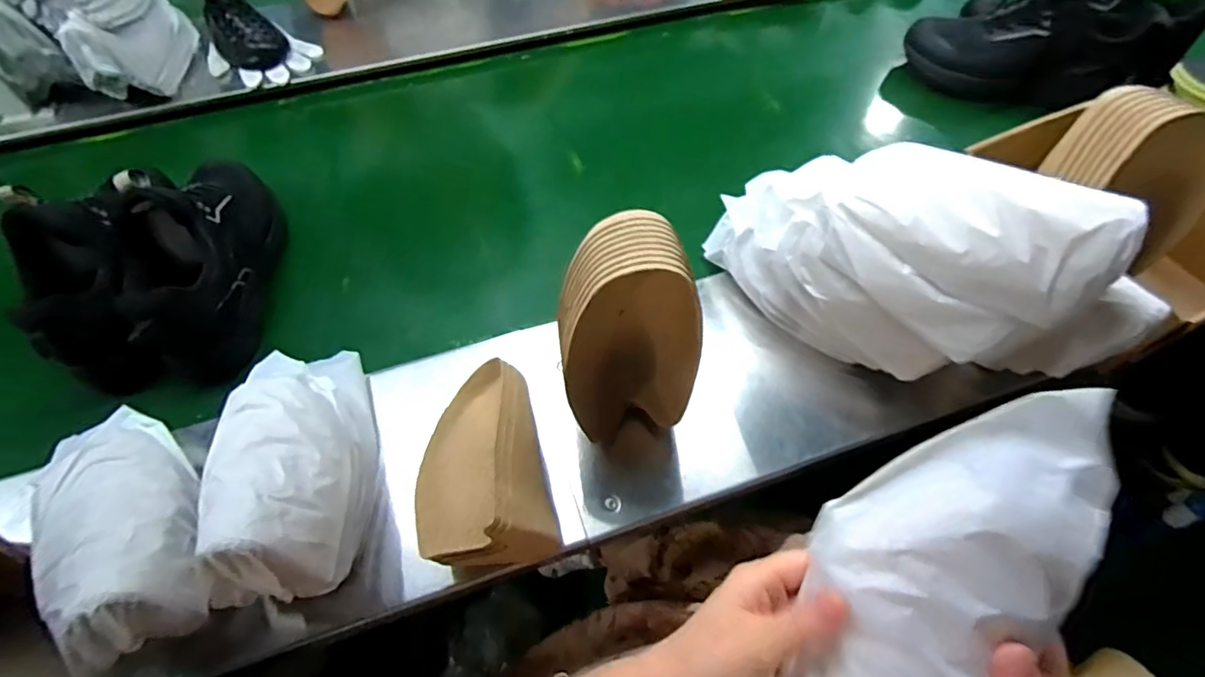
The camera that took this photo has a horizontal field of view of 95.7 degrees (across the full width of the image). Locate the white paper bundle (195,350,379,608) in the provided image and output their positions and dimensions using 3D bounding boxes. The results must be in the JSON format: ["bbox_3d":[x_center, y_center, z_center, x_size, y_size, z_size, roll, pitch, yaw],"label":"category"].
[{"bbox_3d":[-0.263,0.091,0.463,0.097,0.134,0.243,-15,60,-9],"label":"white paper bundle"}]

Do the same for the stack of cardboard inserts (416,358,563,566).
[{"bbox_3d":[-0.111,0.104,0.482,0.110,0.110,0.180,-13,59,-8],"label":"stack of cardboard inserts"}]

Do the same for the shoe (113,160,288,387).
[{"bbox_3d":[-0.455,-0.115,0.618,0.096,0.169,0.287,-2,58,-1],"label":"shoe"}]

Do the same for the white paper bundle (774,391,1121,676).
[{"bbox_3d":[0.150,0.164,0.279,0.109,0.055,0.301,25,89,15],"label":"white paper bundle"}]

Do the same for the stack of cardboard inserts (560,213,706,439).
[{"bbox_3d":[0.015,0.000,0.480,0.104,0.215,0.112,-11,59,-7],"label":"stack of cardboard inserts"}]

